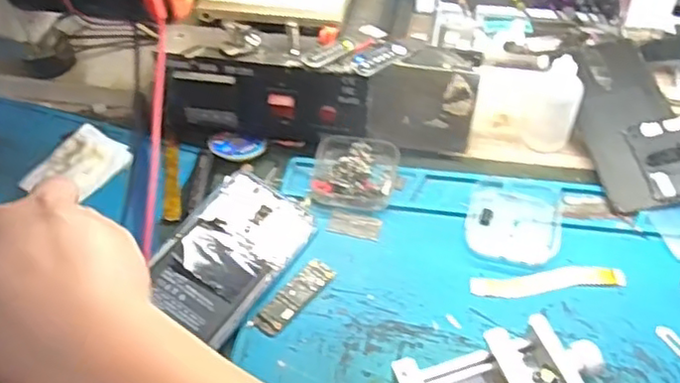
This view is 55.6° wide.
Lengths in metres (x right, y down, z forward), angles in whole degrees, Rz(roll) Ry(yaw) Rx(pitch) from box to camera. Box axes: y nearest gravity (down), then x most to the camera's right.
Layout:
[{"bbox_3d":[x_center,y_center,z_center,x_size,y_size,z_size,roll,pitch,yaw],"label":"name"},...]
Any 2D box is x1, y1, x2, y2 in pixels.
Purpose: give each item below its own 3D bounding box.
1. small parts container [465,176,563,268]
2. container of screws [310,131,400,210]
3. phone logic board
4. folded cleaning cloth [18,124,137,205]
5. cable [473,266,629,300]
[{"bbox_3d":[0.127,0.016,0.468,0.065,0.017,0.078,13,52,13],"label":"small parts container"},{"bbox_3d":[0.012,-0.018,0.499,0.063,0.019,0.064,9,51,10],"label":"container of screws"},{"bbox_3d":[-0.030,0.071,0.436,0.019,0.004,0.064,32,58,25],"label":"phone logic board"},{"bbox_3d":[-0.208,-0.021,0.515,0.058,0.014,0.069,20,53,18],"label":"folded cleaning cloth"},{"bbox_3d":[0.142,0.061,0.442,0.105,0.005,0.019,-7,50,-4],"label":"cable"}]

